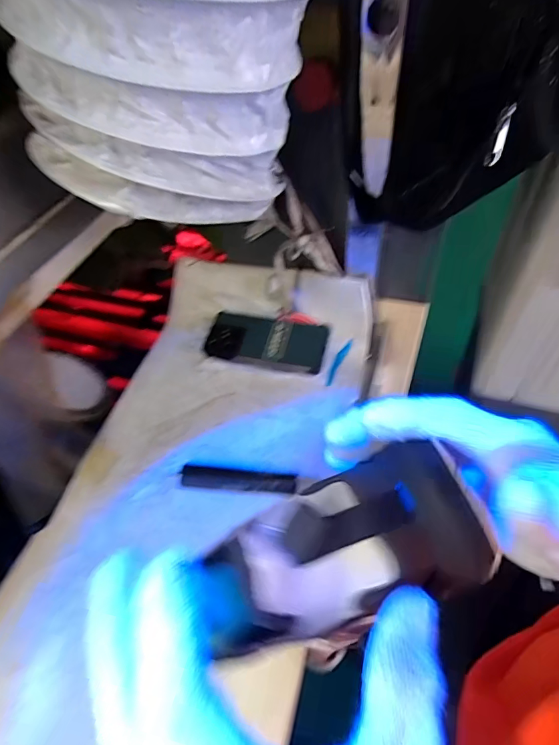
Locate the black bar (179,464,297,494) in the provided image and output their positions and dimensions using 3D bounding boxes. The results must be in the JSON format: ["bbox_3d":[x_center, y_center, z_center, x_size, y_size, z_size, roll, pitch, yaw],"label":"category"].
[{"bbox_3d":[-0.046,0.116,0.473,0.126,0.013,0.023,4,52,9],"label":"black bar"}]

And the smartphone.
[{"bbox_3d":[-0.019,-0.043,0.587,0.160,0.009,0.076,10,64,15],"label":"smartphone"}]

